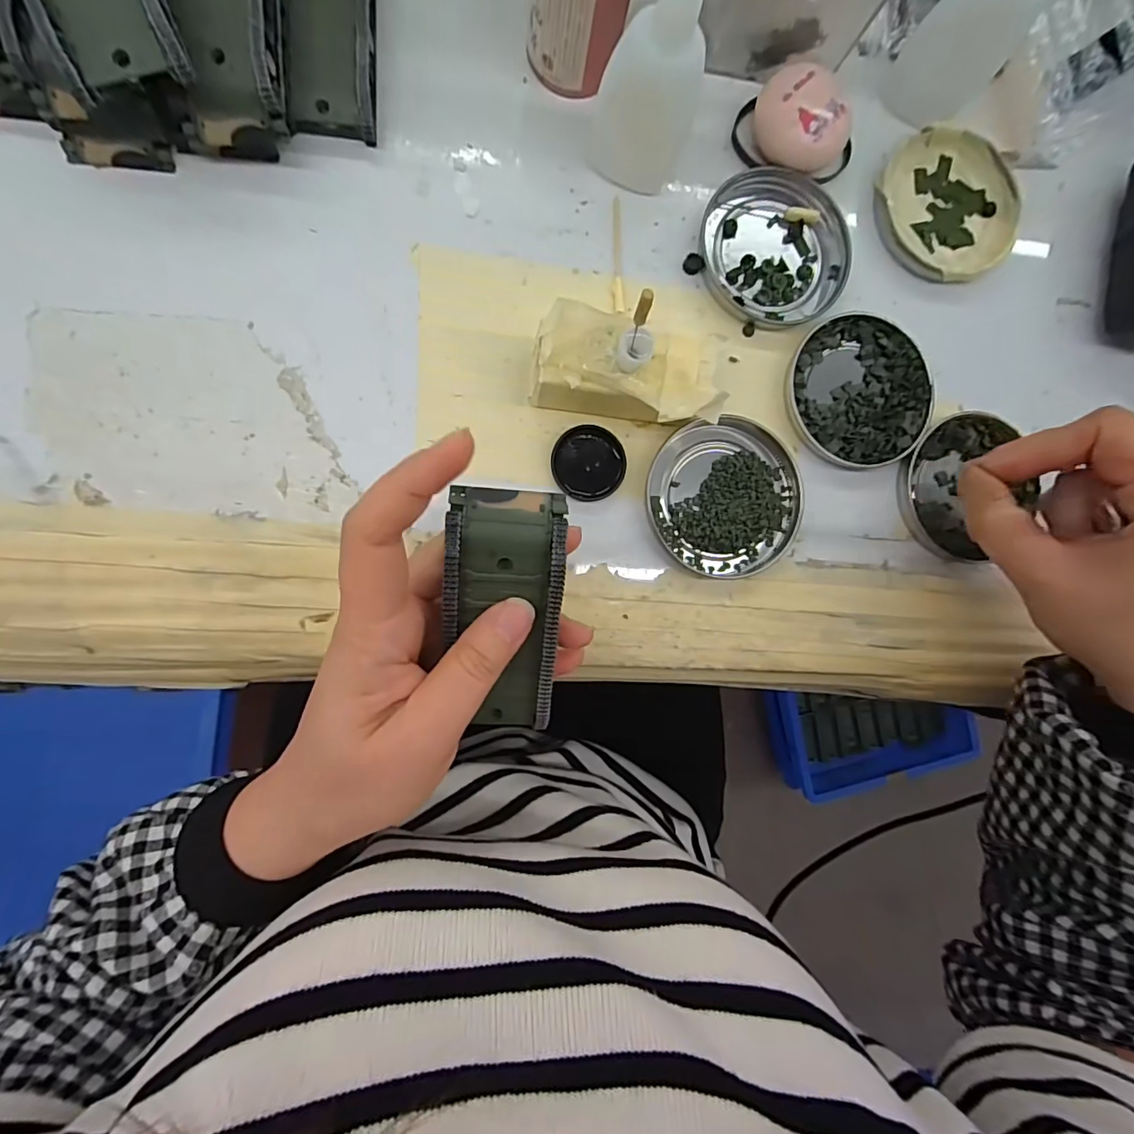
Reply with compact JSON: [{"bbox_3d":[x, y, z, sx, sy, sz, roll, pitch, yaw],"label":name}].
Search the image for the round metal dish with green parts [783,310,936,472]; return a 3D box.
[{"bbox_3d":[0.153,-0.092,0.274,0.075,0.009,0.077,0,88,-7],"label":"round metal dish with green parts"}]

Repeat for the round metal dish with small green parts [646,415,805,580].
[{"bbox_3d":[0.080,-0.037,0.264,0.075,0.008,0.080,0,88,-7],"label":"round metal dish with small green parts"}]

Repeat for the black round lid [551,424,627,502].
[{"bbox_3d":[0.010,-0.050,0.256,0.035,0.008,0.034,0,88,-7],"label":"black round lid"}]

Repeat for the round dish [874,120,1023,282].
[{"bbox_3d":[0.206,-0.195,0.283,0.080,0.010,0.079,0,88,-7],"label":"round dish"}]

